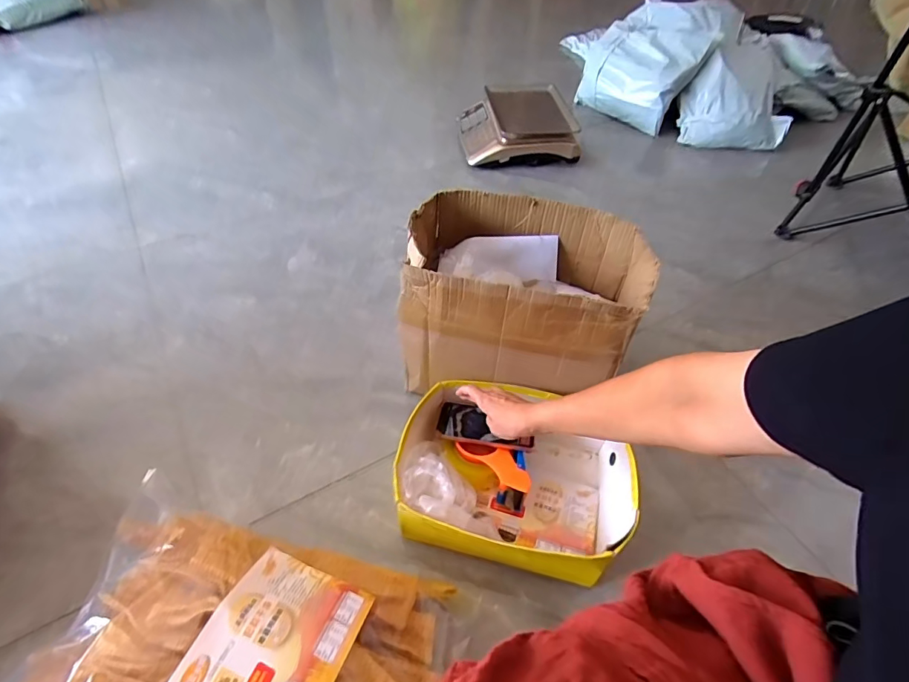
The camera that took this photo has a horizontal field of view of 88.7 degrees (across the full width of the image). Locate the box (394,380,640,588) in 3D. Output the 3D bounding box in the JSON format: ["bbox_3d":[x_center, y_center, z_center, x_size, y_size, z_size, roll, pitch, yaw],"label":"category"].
[{"bbox_3d":[0.091,0.209,0.728,0.349,0.117,0.254,13,51,9],"label":"box"}]

